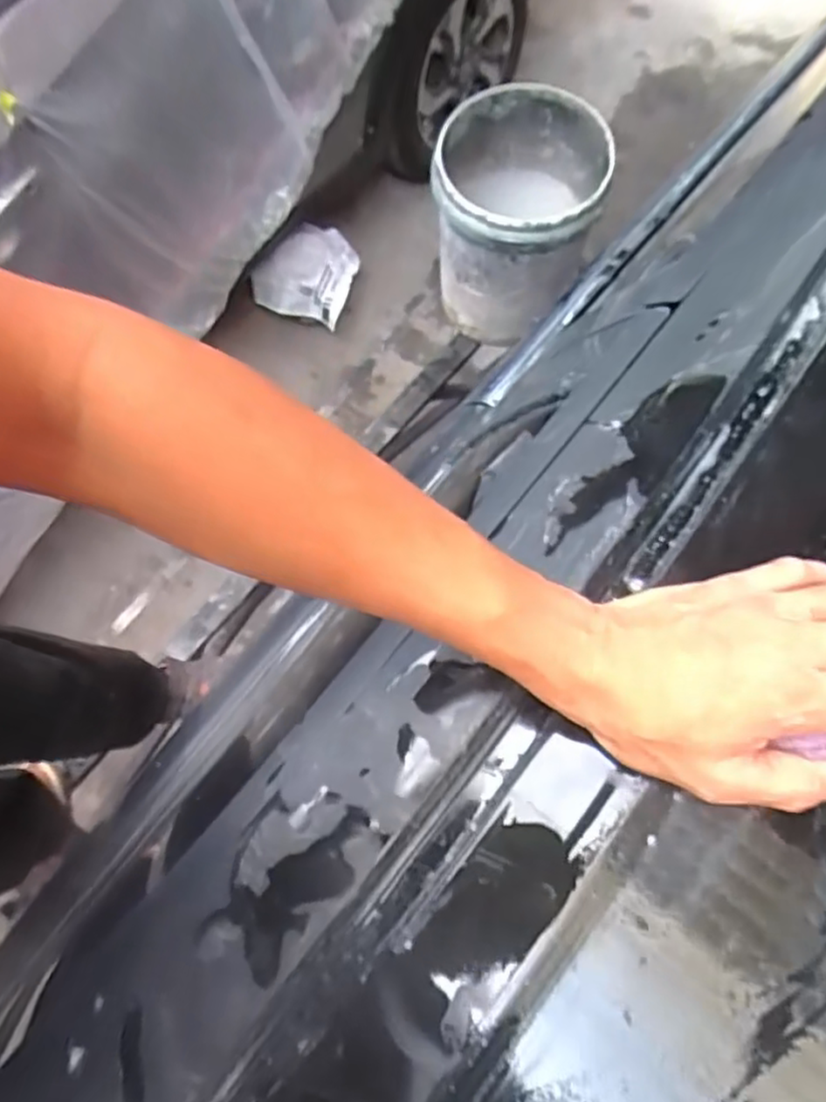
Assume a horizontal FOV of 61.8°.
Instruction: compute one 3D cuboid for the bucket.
[{"bbox_3d":[0.189,-0.611,1.321,0.293,0.359,0.316,9,72,5],"label":"bucket"}]

